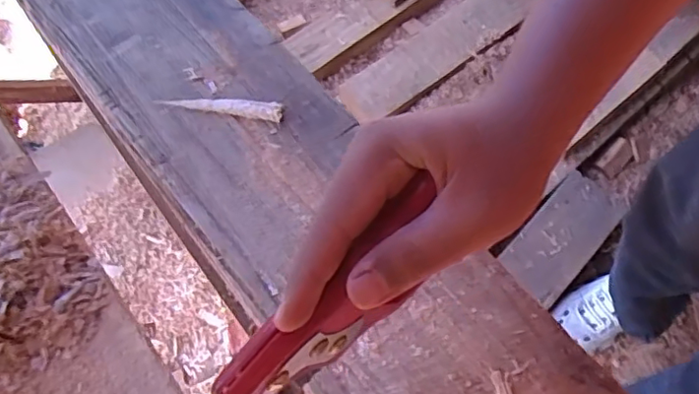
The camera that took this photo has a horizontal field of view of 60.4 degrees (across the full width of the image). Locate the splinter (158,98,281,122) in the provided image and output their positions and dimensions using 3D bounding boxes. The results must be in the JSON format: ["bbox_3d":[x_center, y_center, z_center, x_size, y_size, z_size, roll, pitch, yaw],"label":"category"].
[{"bbox_3d":[-0.103,-0.075,0.480,0.102,0.008,0.017,10,61,9],"label":"splinter"}]

